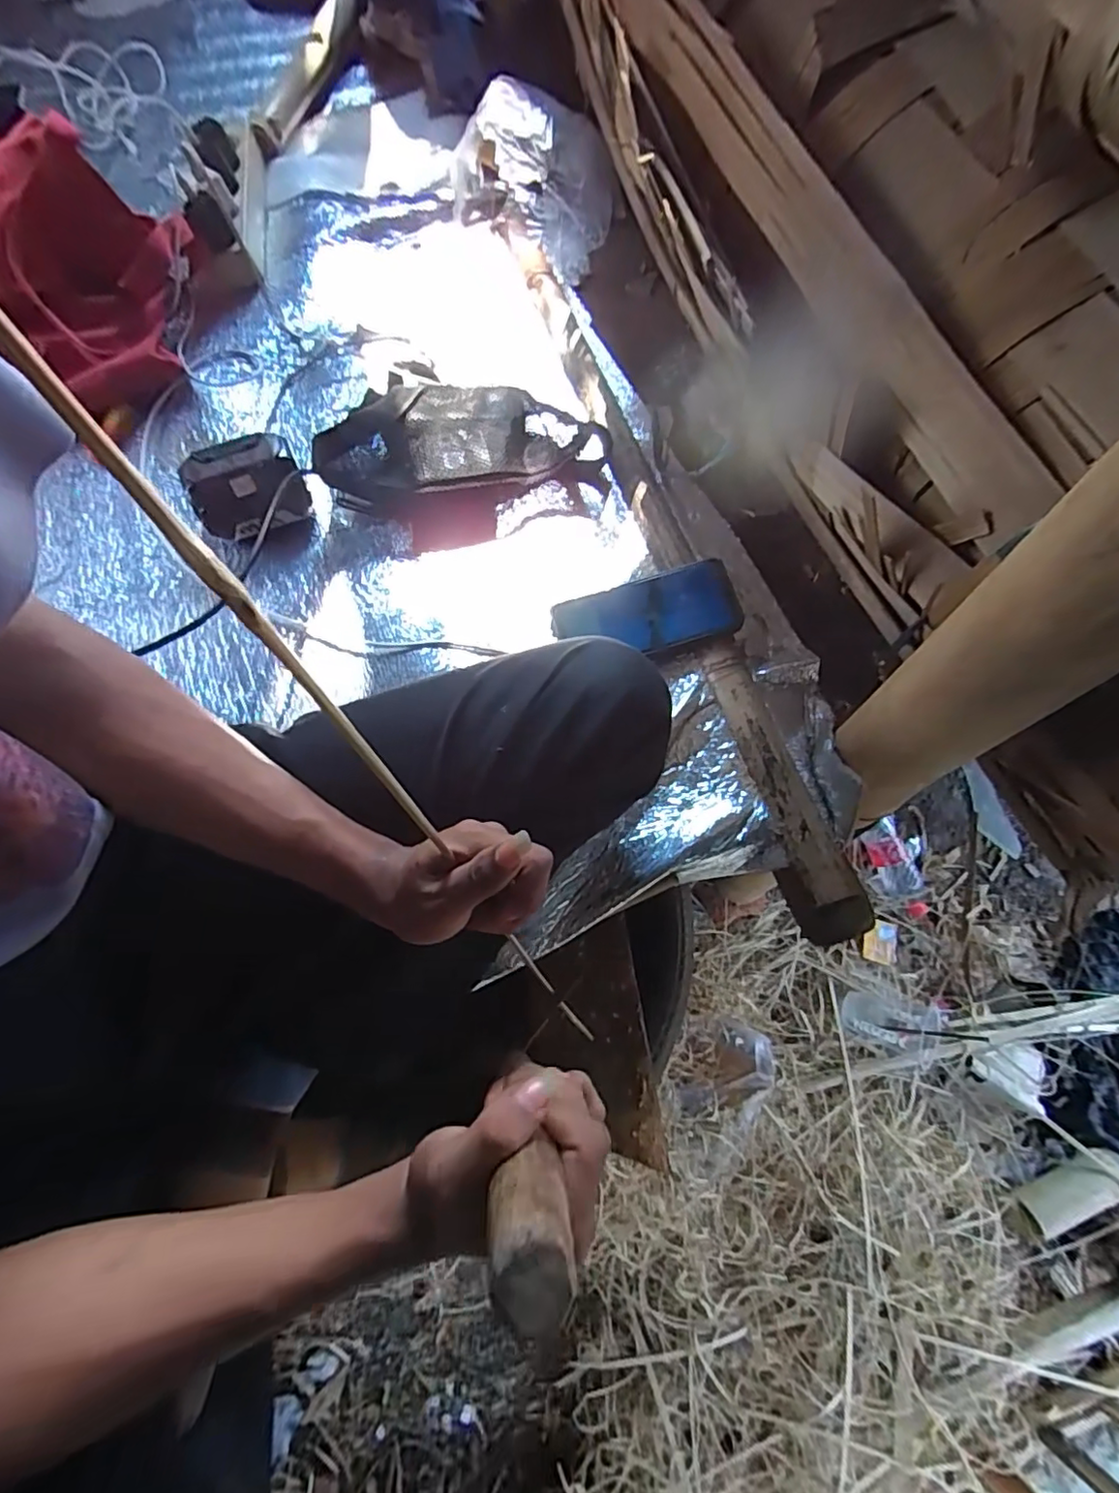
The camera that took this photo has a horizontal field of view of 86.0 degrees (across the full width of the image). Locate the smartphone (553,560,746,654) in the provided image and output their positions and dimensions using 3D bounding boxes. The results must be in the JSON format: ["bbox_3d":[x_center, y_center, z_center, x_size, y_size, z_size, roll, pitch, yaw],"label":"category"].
[{"bbox_3d":[0.083,-0.129,0.585,0.175,0.009,0.077,-11,74,5],"label":"smartphone"}]

